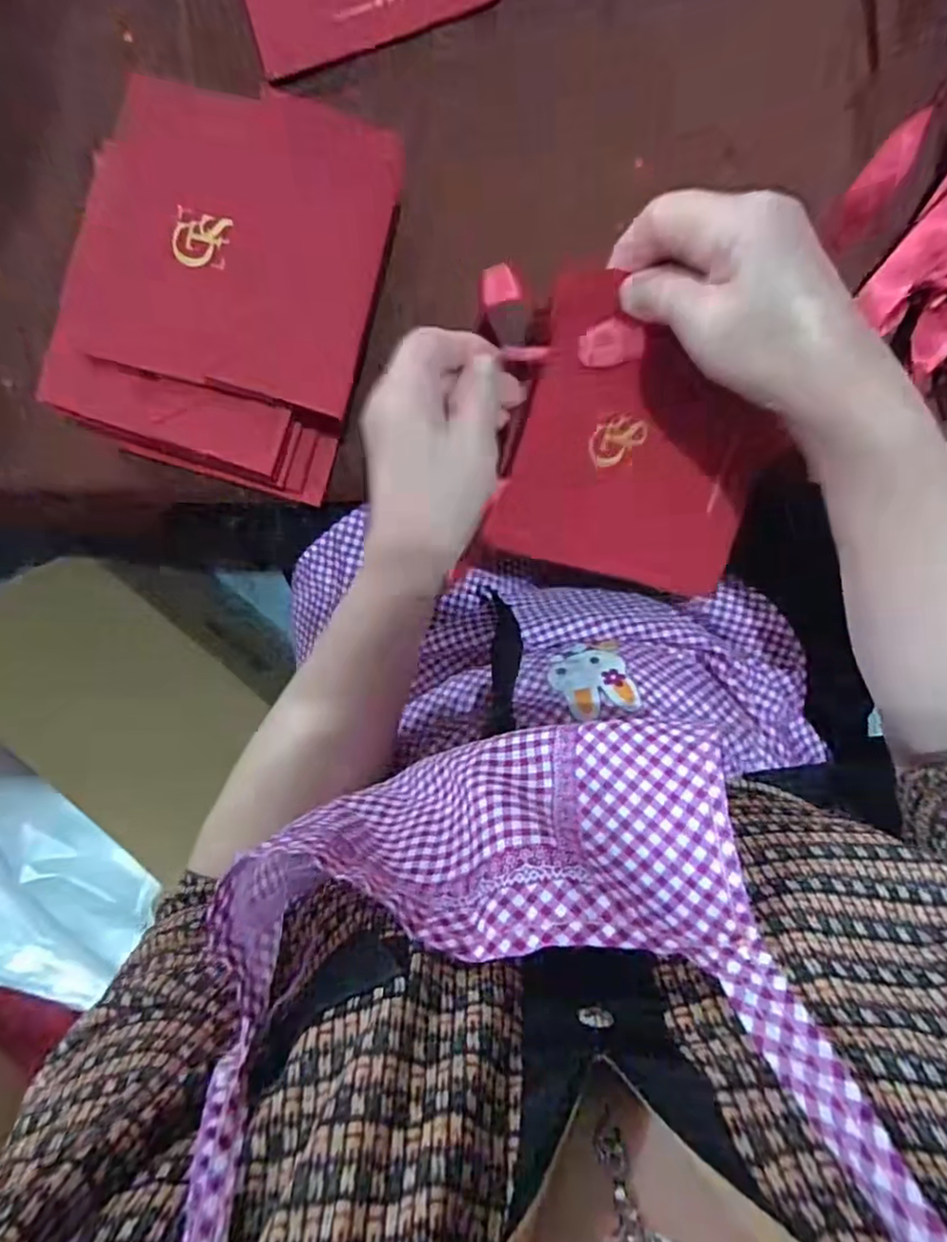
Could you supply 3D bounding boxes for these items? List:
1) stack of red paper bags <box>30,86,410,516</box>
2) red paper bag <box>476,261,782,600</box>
[{"bbox_3d":[-0.130,-0.169,0.337,0.153,0.063,0.179,16,91,5],"label":"stack of red paper bags"},{"bbox_3d":[0.090,-0.088,0.338,0.137,0.015,0.136,9,118,-13],"label":"red paper bag"}]

